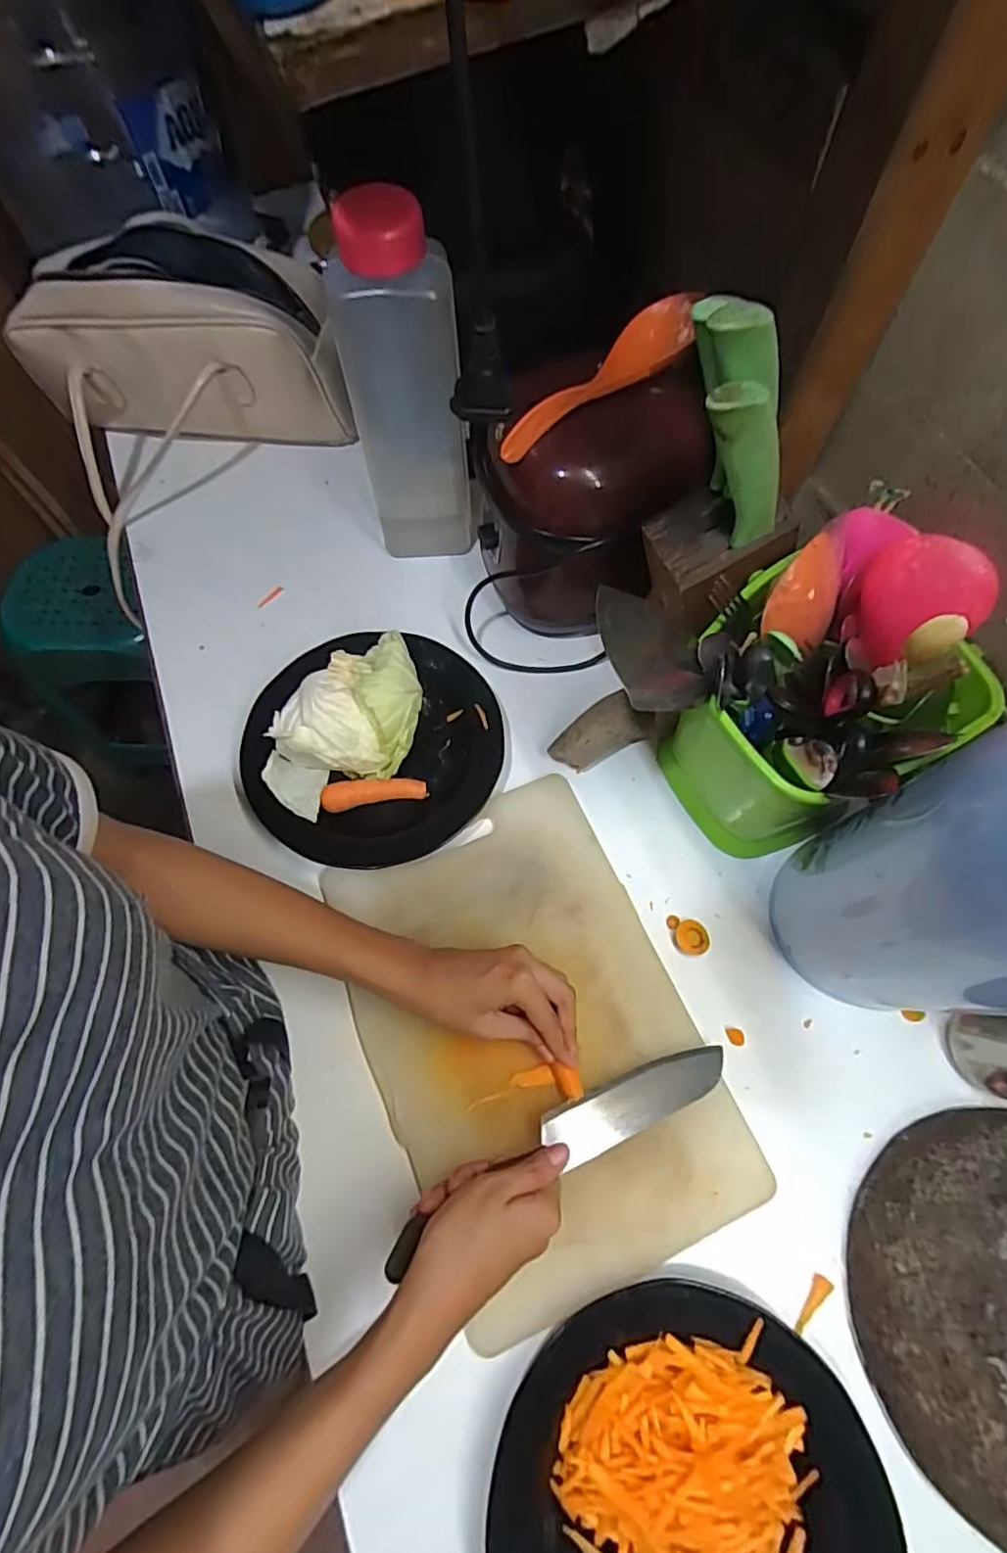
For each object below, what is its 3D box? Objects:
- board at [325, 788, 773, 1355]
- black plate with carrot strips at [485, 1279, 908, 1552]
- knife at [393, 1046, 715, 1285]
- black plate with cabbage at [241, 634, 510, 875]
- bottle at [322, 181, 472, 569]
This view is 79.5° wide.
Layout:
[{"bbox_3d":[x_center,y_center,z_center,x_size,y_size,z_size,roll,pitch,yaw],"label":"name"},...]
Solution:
[{"bbox_3d":[0.017,0.184,0.459,0.231,0.017,0.339,-23,69,-8],"label":"board"},{"bbox_3d":[0.108,0.430,0.341,0.222,0.047,0.214,0,67,1],"label":"black plate with carrot strips"},{"bbox_3d":[0.042,0.246,0.409,0.256,0.013,0.034,-20,68,-17],"label":"knife"},{"bbox_3d":[-0.117,-0.039,0.526,0.219,0.083,0.219,0,67,1],"label":"black plate with cabbage"},{"bbox_3d":[-0.092,-0.349,0.554,0.100,0.292,0.114,-12,67,-4],"label":"bottle"}]

